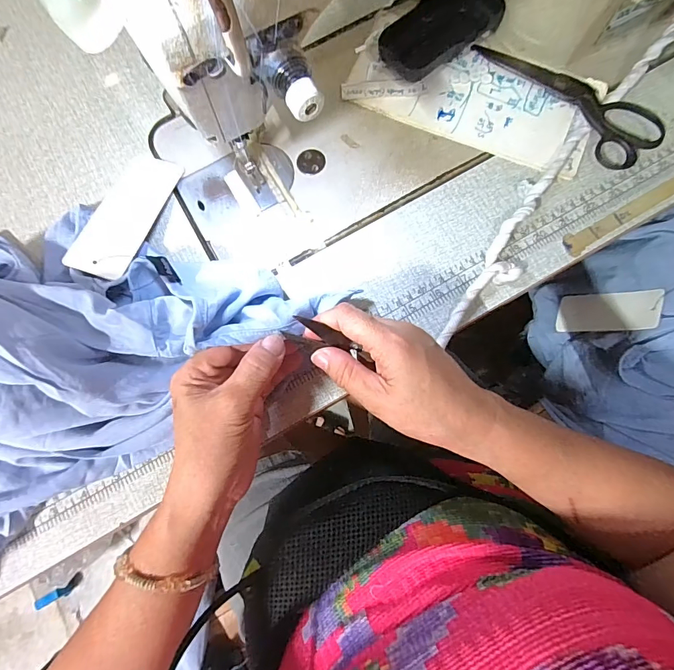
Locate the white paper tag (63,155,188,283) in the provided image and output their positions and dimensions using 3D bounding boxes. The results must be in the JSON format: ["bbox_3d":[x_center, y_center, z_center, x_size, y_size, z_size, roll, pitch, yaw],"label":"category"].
[{"bbox_3d":[-0.173,-0.100,0.337,0.048,0.006,0.121,16,66,-2],"label":"white paper tag"}]

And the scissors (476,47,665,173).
[{"bbox_3d":[0.201,-0.214,0.354,0.057,0.013,0.170,-41,81,-6],"label":"scissors"}]

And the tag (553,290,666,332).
[{"bbox_3d":[0.325,-0.028,0.494,0.005,0.118,0.048,19,82,-24],"label":"tag"}]

